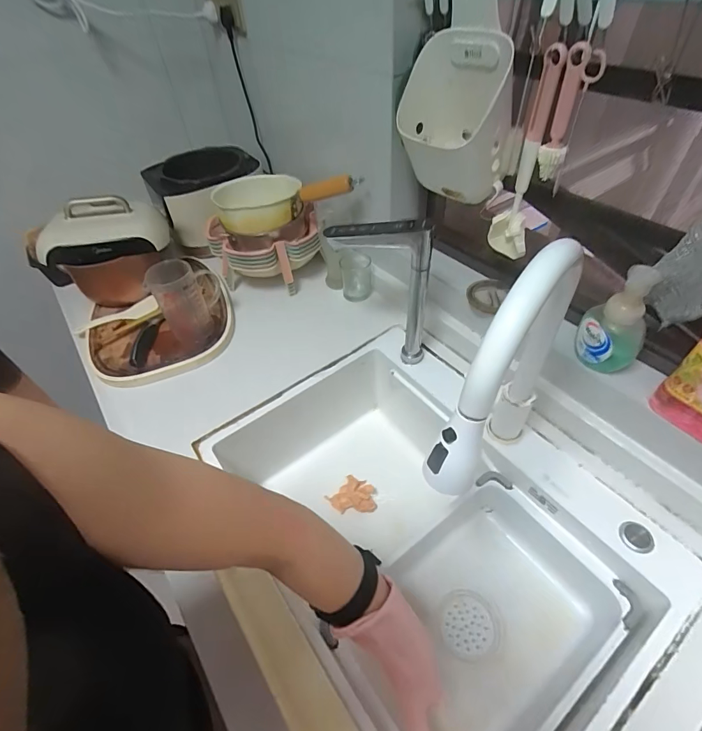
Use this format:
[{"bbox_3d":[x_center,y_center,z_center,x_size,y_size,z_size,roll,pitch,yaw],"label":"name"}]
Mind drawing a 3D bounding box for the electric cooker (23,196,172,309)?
[{"bbox_3d":[-0.512,-0.262,0.863,0.188,0.183,0.236,-16,49,-9],"label":"electric cooker"}]

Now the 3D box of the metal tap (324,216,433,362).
[{"bbox_3d":[0.050,-0.124,0.685,0.162,0.268,0.046,11,50,14],"label":"metal tap"}]

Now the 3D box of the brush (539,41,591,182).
[{"bbox_3d":[0.249,-0.291,0.467,0.029,0.136,0.024,19,52,20],"label":"brush"}]

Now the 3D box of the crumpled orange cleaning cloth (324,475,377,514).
[{"bbox_3d":[0.001,0.256,0.792,0.094,0.030,0.067,-1,48,4],"label":"crumpled orange cleaning cloth"}]

